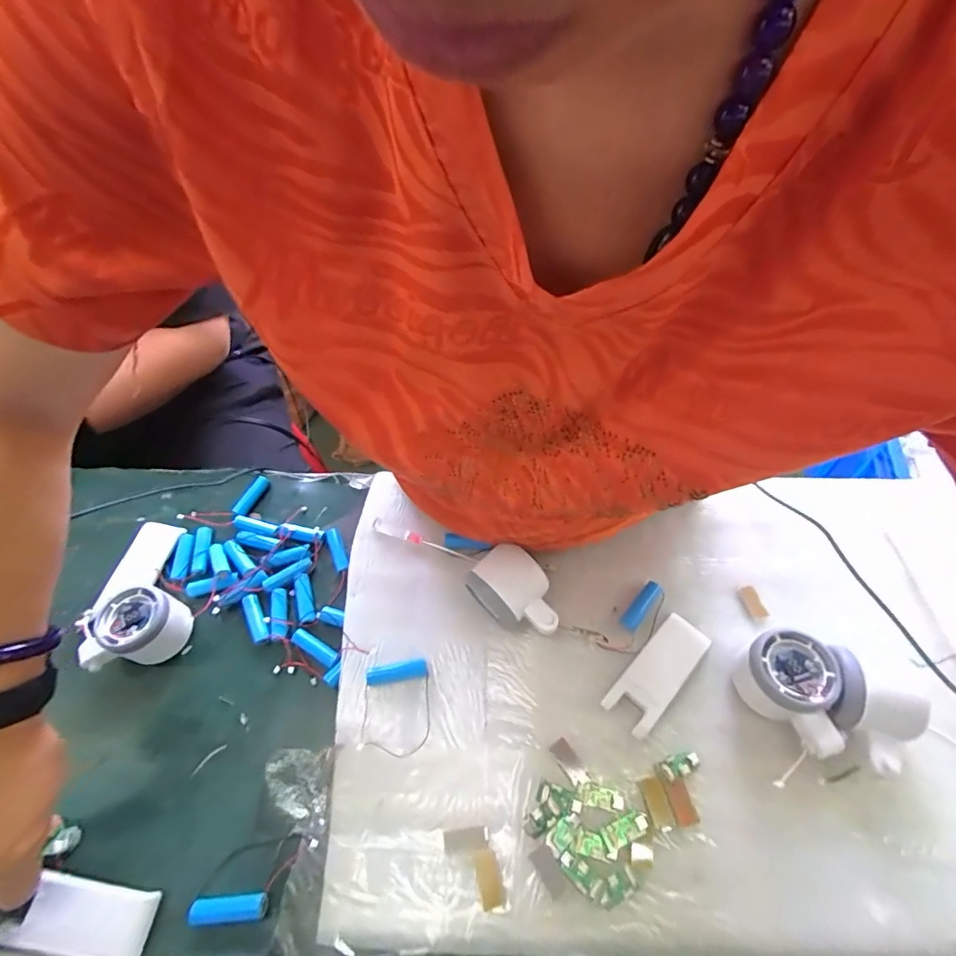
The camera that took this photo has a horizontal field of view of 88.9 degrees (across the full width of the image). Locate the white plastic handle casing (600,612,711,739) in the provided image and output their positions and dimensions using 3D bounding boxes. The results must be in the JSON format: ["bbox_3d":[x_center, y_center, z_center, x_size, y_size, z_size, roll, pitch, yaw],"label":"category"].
[{"bbox_3d":[0.148,0.156,0.397,0.039,0.011,0.101,37,66,26],"label":"white plastic handle casing"}]

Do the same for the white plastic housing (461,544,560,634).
[{"bbox_3d":[0.033,0.103,0.421,0.051,0.051,0.082,-37,61,-19],"label":"white plastic housing"}]

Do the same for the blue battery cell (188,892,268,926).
[{"bbox_3d":[-0.173,0.298,0.337,0.050,0.014,0.014,-5,55,1],"label":"blue battery cell"}]

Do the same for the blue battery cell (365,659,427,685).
[{"bbox_3d":[-0.068,0.162,0.407,0.050,0.014,0.014,-11,55,-3],"label":"blue battery cell"}]

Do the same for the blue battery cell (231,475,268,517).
[{"bbox_3d":[-0.249,0.019,0.537,0.012,0.018,0.050,13,58,13],"label":"blue battery cell"}]

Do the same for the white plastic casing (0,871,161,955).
[{"bbox_3d":[-0.276,0.304,0.337,0.099,0.010,0.042,6,56,1],"label":"white plastic casing"}]

